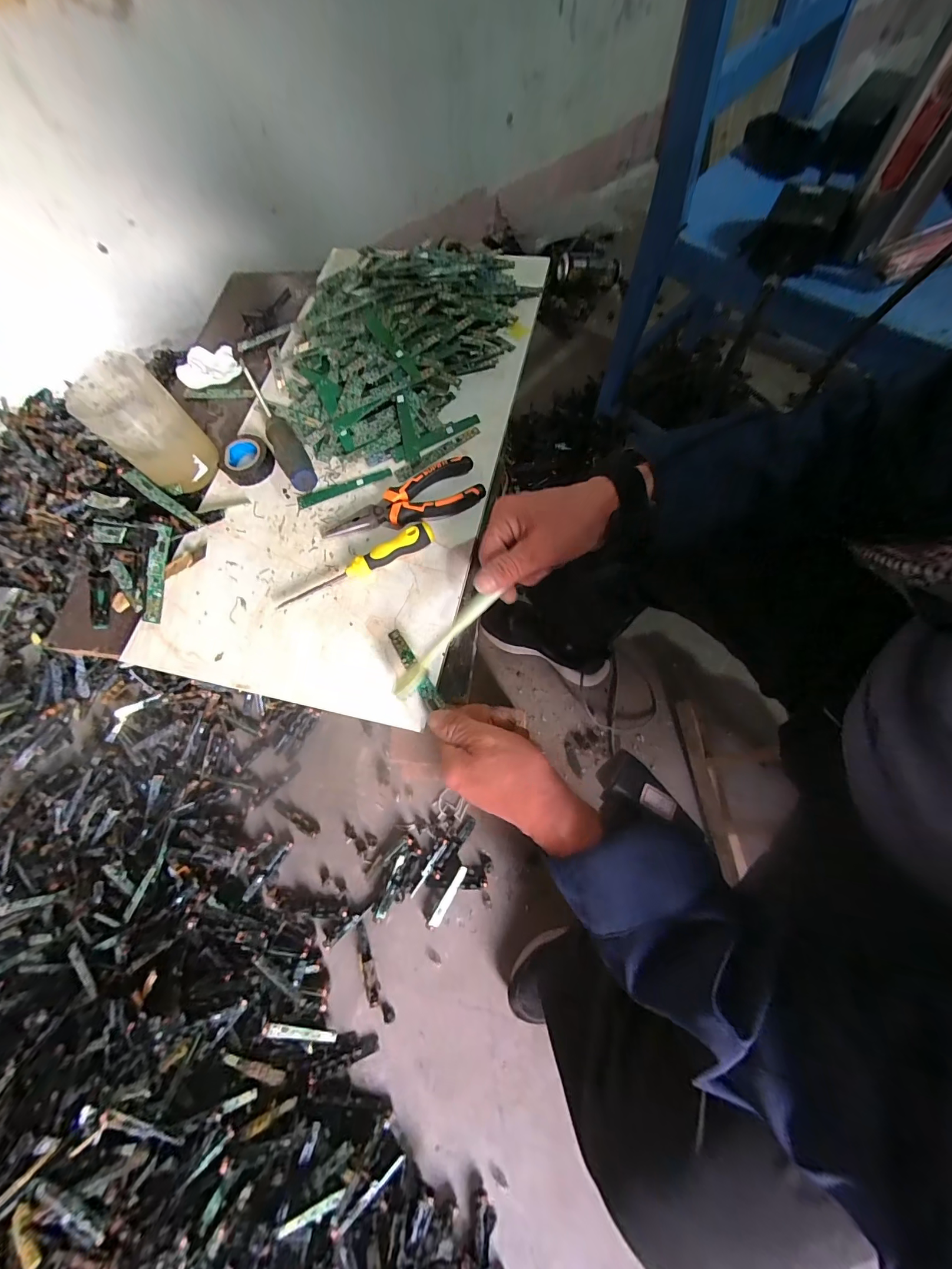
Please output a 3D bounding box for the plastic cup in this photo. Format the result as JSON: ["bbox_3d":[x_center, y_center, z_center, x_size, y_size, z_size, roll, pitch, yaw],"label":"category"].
[{"bbox_3d":[-0.318,-0.200,0.403,0.080,0.090,0.074,42,79,16],"label":"plastic cup"}]

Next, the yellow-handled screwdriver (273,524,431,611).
[{"bbox_3d":[-0.108,-0.062,0.377,0.150,0.027,0.018,-28,69,-5],"label":"yellow-handled screwdriver"}]

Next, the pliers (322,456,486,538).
[{"bbox_3d":[-0.072,-0.130,0.408,0.156,0.021,0.054,-21,69,-2],"label":"pliers"}]

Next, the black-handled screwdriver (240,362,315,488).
[{"bbox_3d":[-0.215,-0.223,0.431,0.026,0.027,0.201,-32,69,-6],"label":"black-handled screwdriver"}]

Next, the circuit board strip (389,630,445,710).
[{"bbox_3d":[-0.053,0.029,0.351,0.013,0.006,0.079,-31,69,-10],"label":"circuit board strip"}]

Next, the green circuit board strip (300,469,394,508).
[{"bbox_3d":[-0.132,-0.149,0.417,0.097,0.005,0.013,-22,69,-2],"label":"green circuit board strip"}]

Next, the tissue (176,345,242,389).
[{"bbox_3d":[-0.332,-0.331,0.508,0.071,0.020,0.047,-30,69,-6],"label":"tissue"}]

